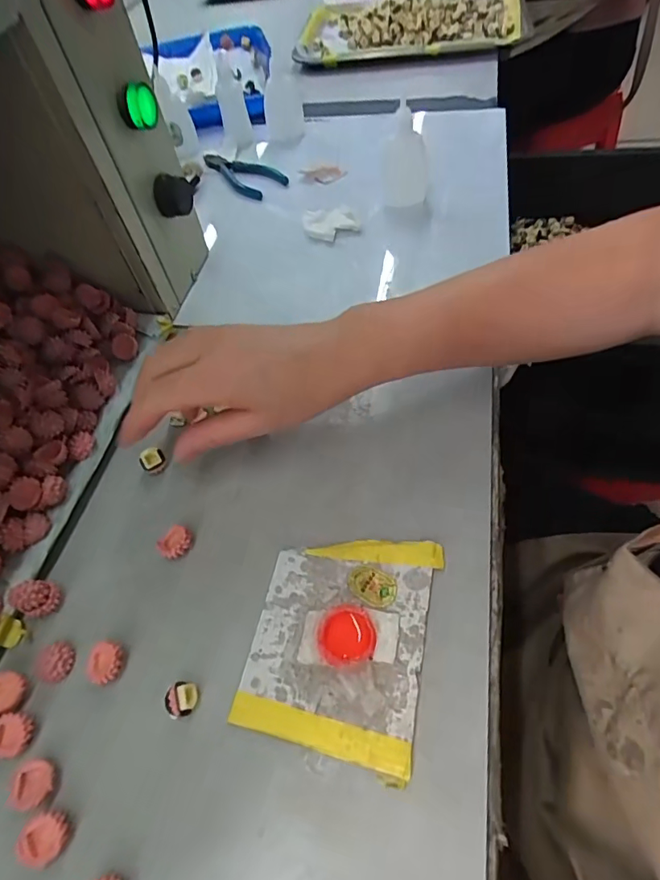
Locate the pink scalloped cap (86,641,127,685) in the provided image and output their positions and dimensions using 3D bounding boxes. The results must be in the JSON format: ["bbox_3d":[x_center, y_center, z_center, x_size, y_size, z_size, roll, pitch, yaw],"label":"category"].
[{"bbox_3d":[-0.121,0.120,0.263,0.019,0.007,0.020,-3,55,4],"label":"pink scalloped cap"}]

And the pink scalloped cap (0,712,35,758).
[{"bbox_3d":[-0.162,0.149,0.247,0.022,0.005,0.019,1,55,7],"label":"pink scalloped cap"}]

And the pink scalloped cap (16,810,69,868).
[{"bbox_3d":[-0.130,0.181,0.222,0.019,0.008,0.019,-3,55,4],"label":"pink scalloped cap"}]

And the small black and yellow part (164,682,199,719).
[{"bbox_3d":[-0.075,0.132,0.248,0.014,0.011,0.017,7,56,11],"label":"small black and yellow part"}]

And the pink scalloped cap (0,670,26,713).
[{"bbox_3d":[-0.174,0.134,0.259,0.021,0.005,0.020,-3,55,4],"label":"pink scalloped cap"}]

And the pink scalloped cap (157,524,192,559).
[{"bbox_3d":[-0.095,0.063,0.299,0.017,0.008,0.020,33,64,25],"label":"pink scalloped cap"}]

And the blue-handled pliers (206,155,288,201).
[{"bbox_3d":[-0.111,-0.312,0.566,0.129,0.013,0.046,29,63,23],"label":"blue-handled pliers"}]

